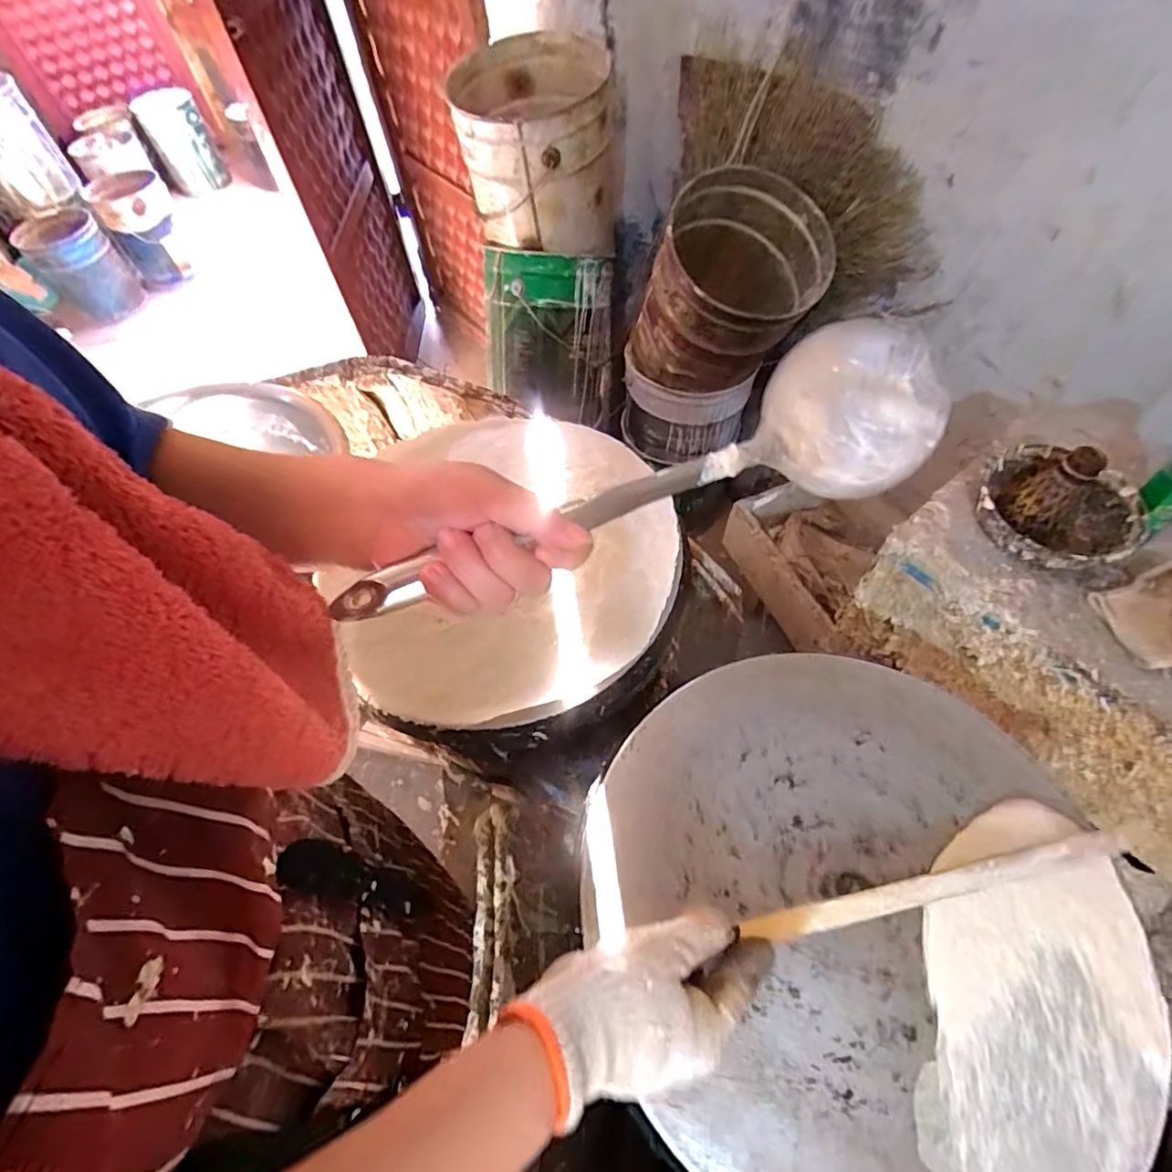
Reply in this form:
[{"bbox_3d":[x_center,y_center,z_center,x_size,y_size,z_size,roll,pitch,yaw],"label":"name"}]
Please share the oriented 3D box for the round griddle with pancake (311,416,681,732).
[{"bbox_3d":[-0.079,-0.030,0.600,0.338,0.050,0.375,8,58,9],"label":"round griddle with pancake"}]

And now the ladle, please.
[{"bbox_3d":[0.036,-0.051,0.306,0.337,0.068,0.078,-22,58,-10],"label":"ladle"}]

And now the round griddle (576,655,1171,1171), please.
[{"bbox_3d":[0.190,0.221,0.409,0.352,0.020,0.363,-2,57,3],"label":"round griddle"}]

